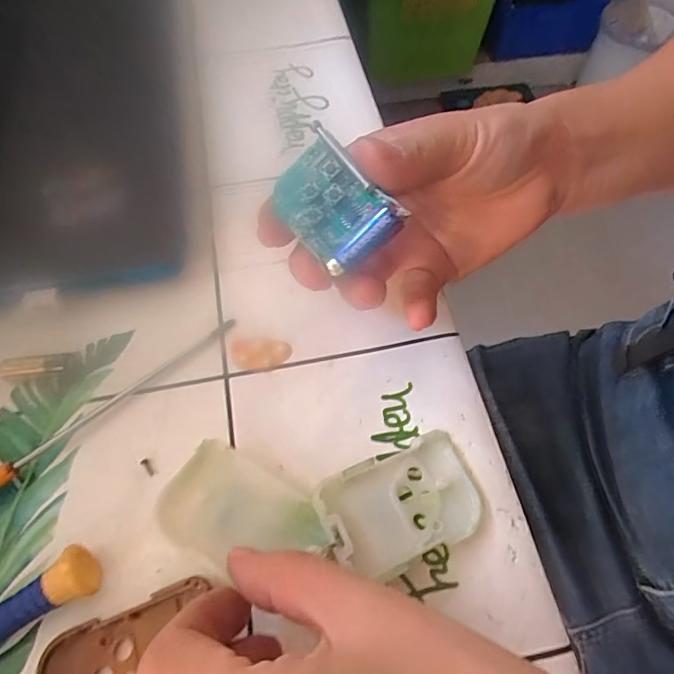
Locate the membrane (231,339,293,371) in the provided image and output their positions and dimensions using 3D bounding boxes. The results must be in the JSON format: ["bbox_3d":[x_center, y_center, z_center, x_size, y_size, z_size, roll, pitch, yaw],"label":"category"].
[{"bbox_3d":[-0.033,0.007,0.206,0.026,0.004,0.015,0,61,-2],"label":"membrane"}]

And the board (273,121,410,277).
[{"bbox_3d":[-0.002,-0.045,0.158,0.029,0.007,0.047,-43,66,16],"label":"board"}]

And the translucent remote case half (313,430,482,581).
[{"bbox_3d":[0.024,0.061,0.172,0.058,0.011,0.037,-22,64,-13],"label":"translucent remote case half"}]

